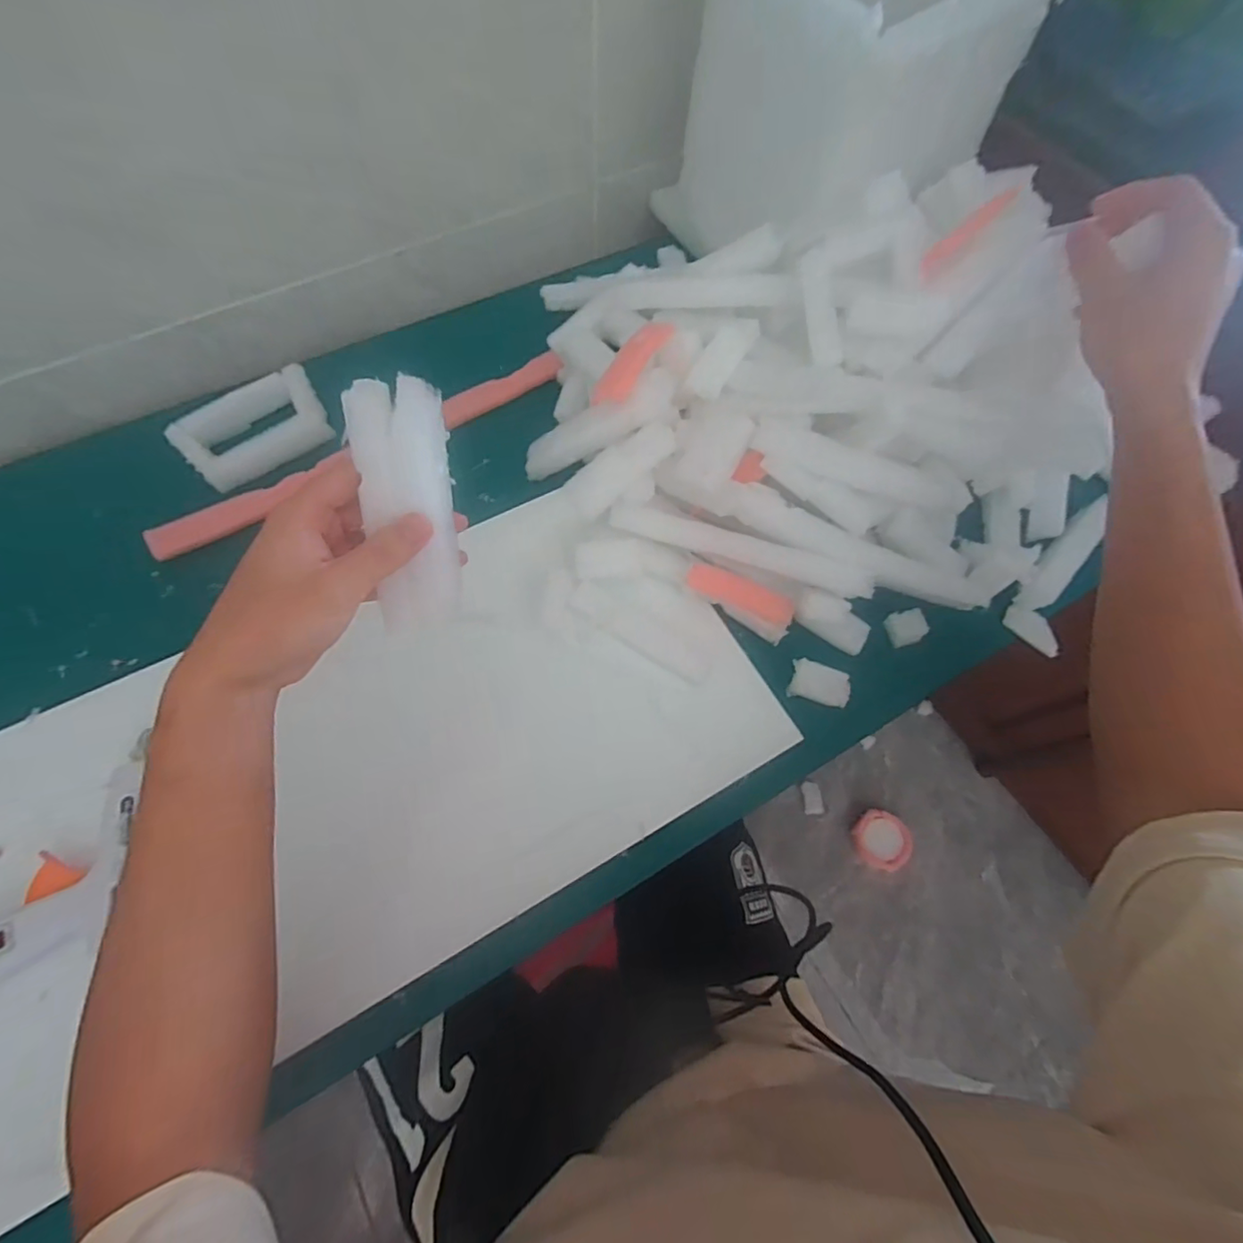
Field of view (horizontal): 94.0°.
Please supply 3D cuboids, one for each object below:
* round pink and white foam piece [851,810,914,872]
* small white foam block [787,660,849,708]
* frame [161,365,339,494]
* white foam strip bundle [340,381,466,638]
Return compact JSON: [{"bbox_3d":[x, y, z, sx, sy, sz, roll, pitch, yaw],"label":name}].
[{"bbox_3d":[0.504,0.421,1.114,0.111,0.028,0.102,1,66,-2],"label":"round pink and white foam piece"},{"bbox_3d":[0.158,0.050,0.463,0.045,0.010,0.029,16,67,4],"label":"small white foam block"},{"bbox_3d":[-0.341,-0.180,0.541,0.127,0.017,0.084,-37,85,-17],"label":"frame"},{"bbox_3d":[-0.112,-0.058,0.312,0.039,0.134,0.033,0,33,-3],"label":"white foam strip bundle"}]

